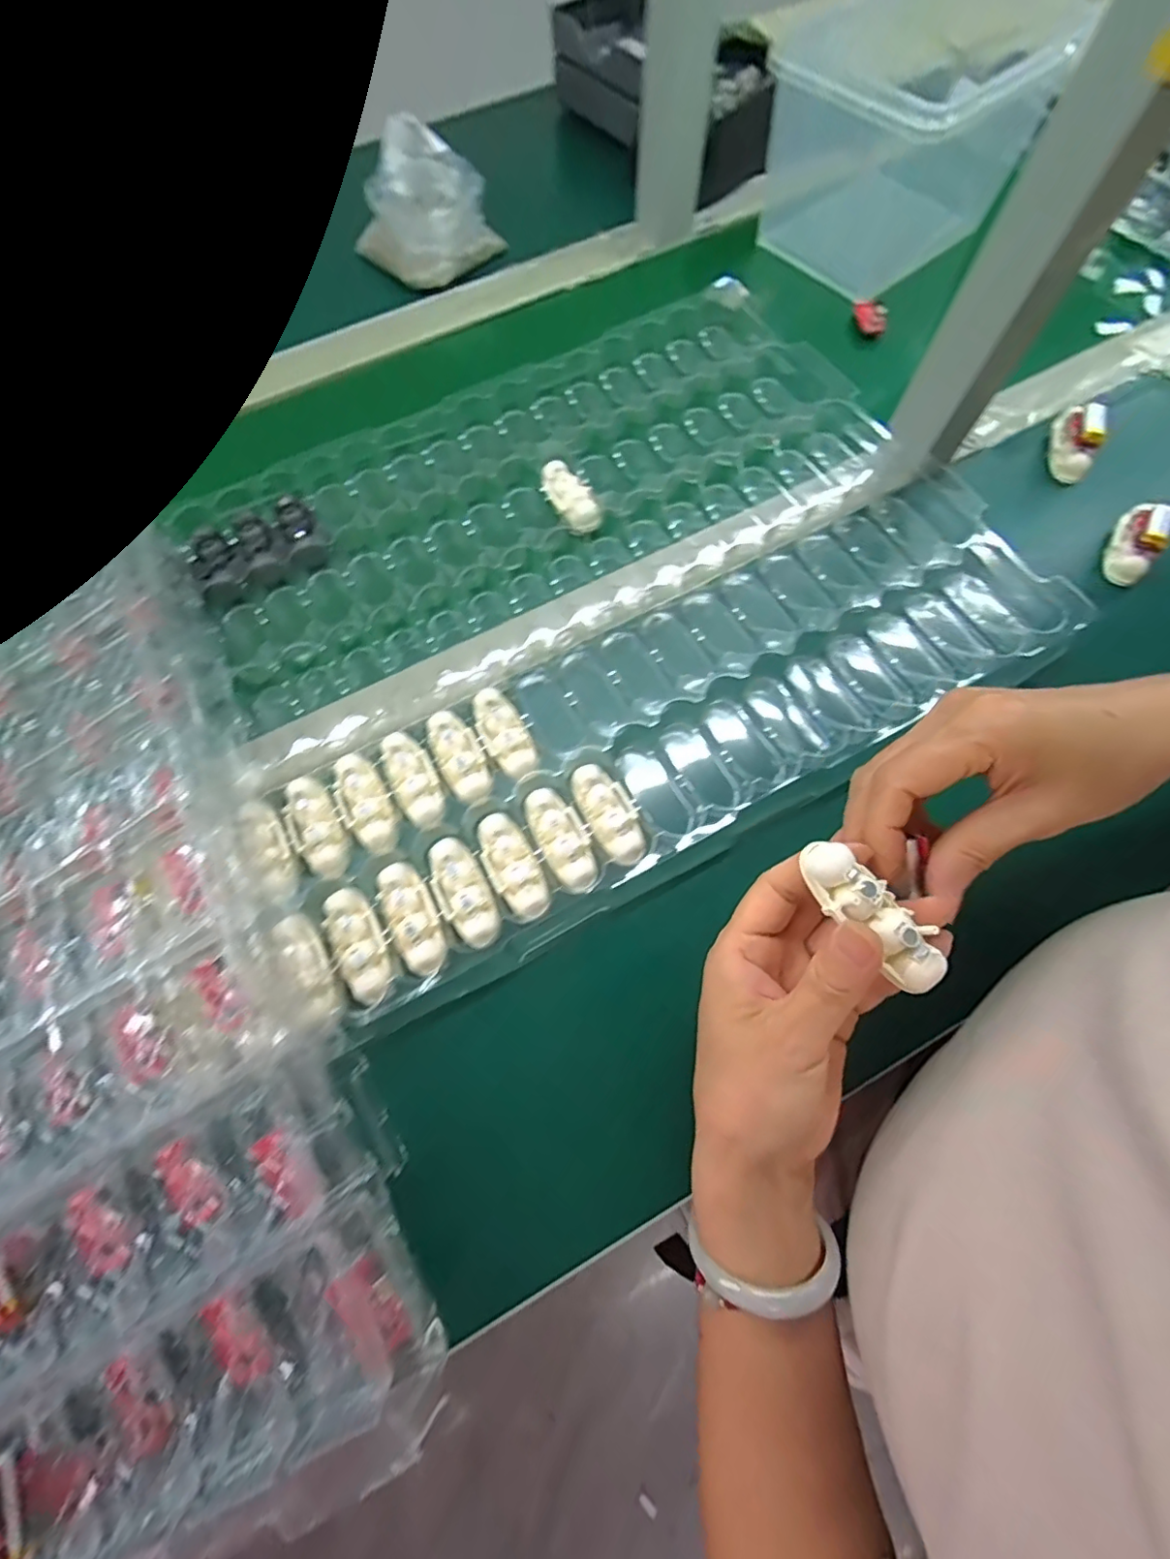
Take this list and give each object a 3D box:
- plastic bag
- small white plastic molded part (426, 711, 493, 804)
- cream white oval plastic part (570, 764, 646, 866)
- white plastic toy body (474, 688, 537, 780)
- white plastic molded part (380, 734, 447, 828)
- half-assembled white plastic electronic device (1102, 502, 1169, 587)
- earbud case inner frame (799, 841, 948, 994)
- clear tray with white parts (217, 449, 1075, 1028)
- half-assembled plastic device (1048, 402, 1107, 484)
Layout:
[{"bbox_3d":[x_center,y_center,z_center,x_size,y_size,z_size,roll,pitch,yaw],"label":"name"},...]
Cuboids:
[{"bbox_3d":[-0.143,-0.497,0.471,0.097,0.076,0.088,41,77,14],"label":"plastic bag"},{"bbox_3d":[-0.076,-0.014,0.330,0.026,0.010,0.063,-27,72,-7],"label":"small white plastic molded part"},{"bbox_3d":[0.015,0.018,0.315,0.028,0.012,0.063,-31,73,-8],"label":"cream white oval plastic part"},{"bbox_3d":[-0.050,-0.028,0.335,0.026,0.012,0.059,-25,72,-7],"label":"white plastic toy body"},{"bbox_3d":[-0.103,-0.001,0.325,0.026,0.009,0.060,-23,72,-6],"label":"white plastic molded part"},{"bbox_3d":[0.364,-0.161,0.356,0.021,0.029,0.058,26,74,10],"label":"half-assembled white plastic electronic device"},{"bbox_3d":[0.108,0.050,0.202,0.024,0.011,0.062,-38,79,-12],"label":"earbud case inner frame"},{"bbox_3d":[0.042,-0.061,0.341,0.501,0.032,0.202,-26,71,-8],"label":"clear tray with white parts"},{"bbox_3d":[0.352,-0.244,0.388,0.022,0.029,0.053,13,72,6],"label":"half-assembled plastic device"}]

